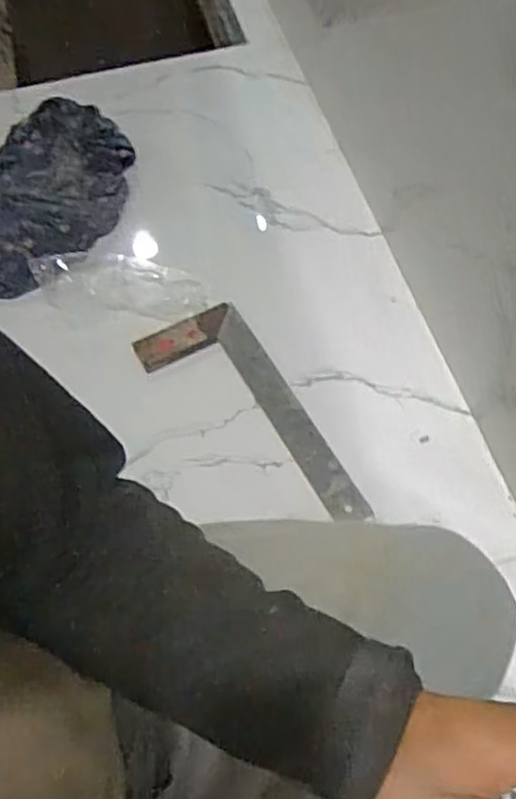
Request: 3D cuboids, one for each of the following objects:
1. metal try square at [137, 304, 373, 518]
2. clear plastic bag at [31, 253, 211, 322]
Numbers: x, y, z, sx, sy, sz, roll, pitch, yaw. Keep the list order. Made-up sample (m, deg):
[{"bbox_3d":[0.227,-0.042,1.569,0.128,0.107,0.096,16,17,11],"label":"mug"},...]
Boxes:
[{"bbox_3d":[-0.009,0.018,0.750,0.119,0.010,0.305,-29,60,-14],"label":"metal try square"},{"bbox_3d":[-0.166,-0.142,0.867,0.210,0.024,0.088,5,58,6],"label":"clear plastic bag"}]

